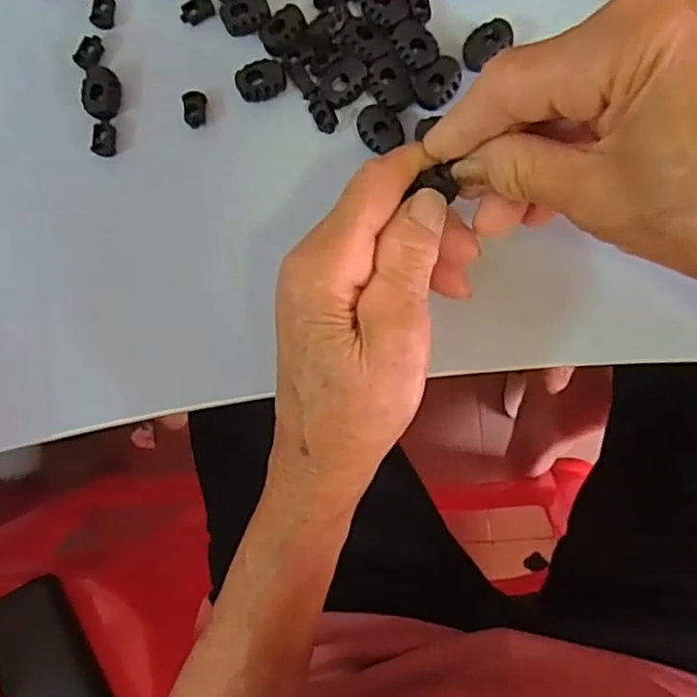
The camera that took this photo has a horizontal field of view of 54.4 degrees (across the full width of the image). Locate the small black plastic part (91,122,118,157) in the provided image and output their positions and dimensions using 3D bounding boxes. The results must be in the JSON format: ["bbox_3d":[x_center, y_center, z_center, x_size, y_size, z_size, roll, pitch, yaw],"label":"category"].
[{"bbox_3d":[-0.109,-0.093,0.304,0.010,0.006,0.016,1,87,8],"label":"small black plastic part"}]

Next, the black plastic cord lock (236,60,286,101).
[{"bbox_3d":[-0.038,-0.118,0.296,0.021,0.006,0.018,-4,86,8],"label":"black plastic cord lock"}]

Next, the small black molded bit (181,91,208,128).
[{"bbox_3d":[-0.068,-0.106,0.301,0.010,0.004,0.015,1,87,8],"label":"small black molded bit"}]

